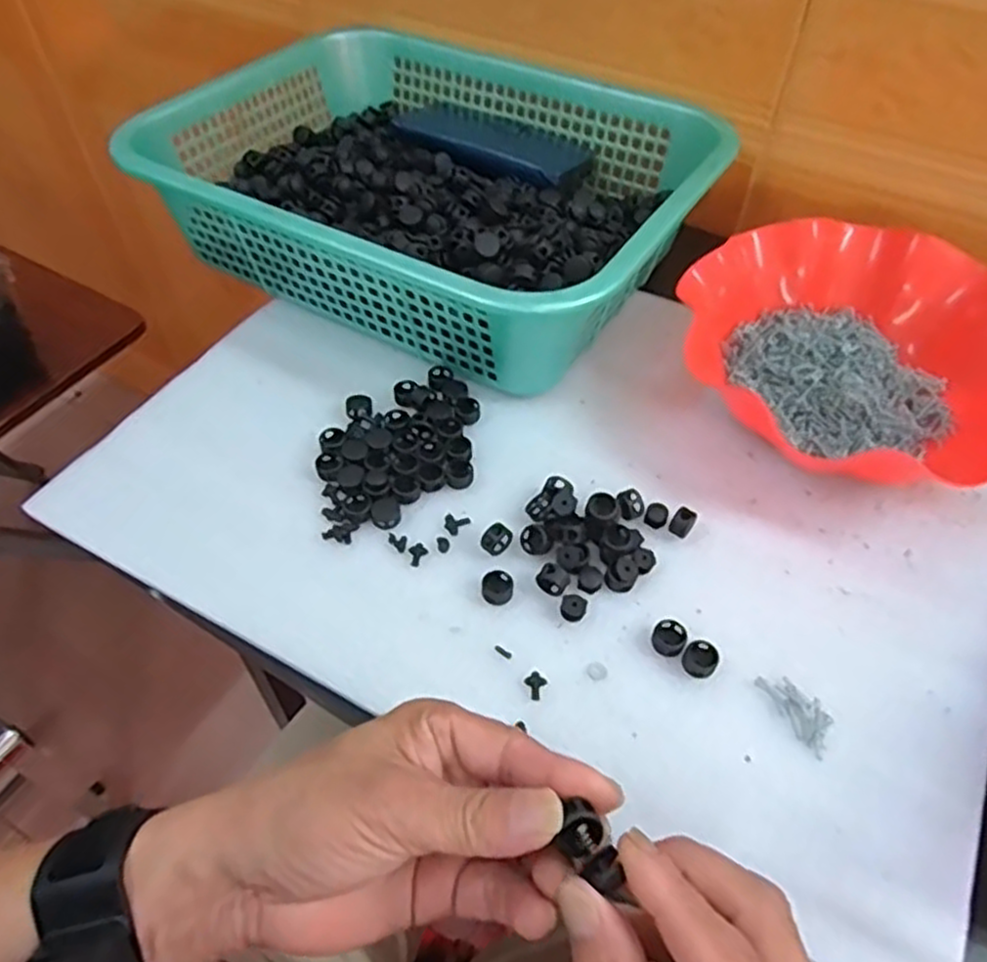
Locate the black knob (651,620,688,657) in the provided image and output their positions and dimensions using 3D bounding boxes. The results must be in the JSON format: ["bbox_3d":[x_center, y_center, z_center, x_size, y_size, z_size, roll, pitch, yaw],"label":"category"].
[{"bbox_3d":[0.091,0.082,0.390,0.016,0.010,0.017,0,52,0],"label":"black knob"}]

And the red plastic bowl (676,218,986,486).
[{"bbox_3d":[0.237,-0.087,0.487,0.195,0.061,0.202,0,52,0],"label":"red plastic bowl"}]

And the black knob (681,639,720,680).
[{"bbox_3d":[0.105,0.091,0.382,0.016,0.008,0.017,0,52,0],"label":"black knob"}]

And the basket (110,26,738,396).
[{"bbox_3d":[-0.043,-0.229,0.569,0.379,0.093,0.286,24,56,18],"label":"basket"}]

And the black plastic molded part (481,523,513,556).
[{"bbox_3d":[0.002,0.033,0.423,0.018,0.015,0.012,-36,60,-25],"label":"black plastic molded part"}]

